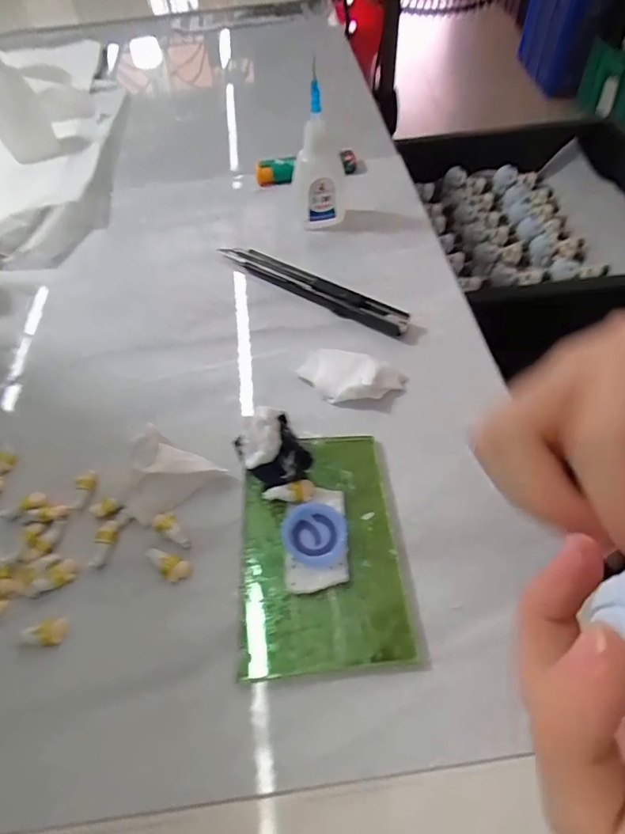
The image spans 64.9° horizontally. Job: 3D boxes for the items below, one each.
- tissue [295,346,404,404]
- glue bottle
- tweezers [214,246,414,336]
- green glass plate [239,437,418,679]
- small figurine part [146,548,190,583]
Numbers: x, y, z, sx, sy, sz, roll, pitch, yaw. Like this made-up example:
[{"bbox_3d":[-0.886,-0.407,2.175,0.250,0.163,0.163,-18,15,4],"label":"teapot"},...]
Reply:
[{"bbox_3d":[0.020,-0.022,0.261,0.054,0.013,0.031,19,58,16],"label":"tissue"},{"bbox_3d":[0.005,-0.166,0.314,0.033,0.087,0.018,-4,55,0],"label":"glue bottle"},{"bbox_3d":[-0.001,-0.082,0.305,0.135,0.009,0.014,29,61,22],"label":"tweezers"},{"bbox_3d":[0.003,0.053,0.211,0.065,0.008,0.100,-5,55,0],"label":"green glass plate"},{"bbox_3d":[-0.063,0.063,0.210,0.020,0.004,0.010,21,59,17],"label":"small figurine part"}]

